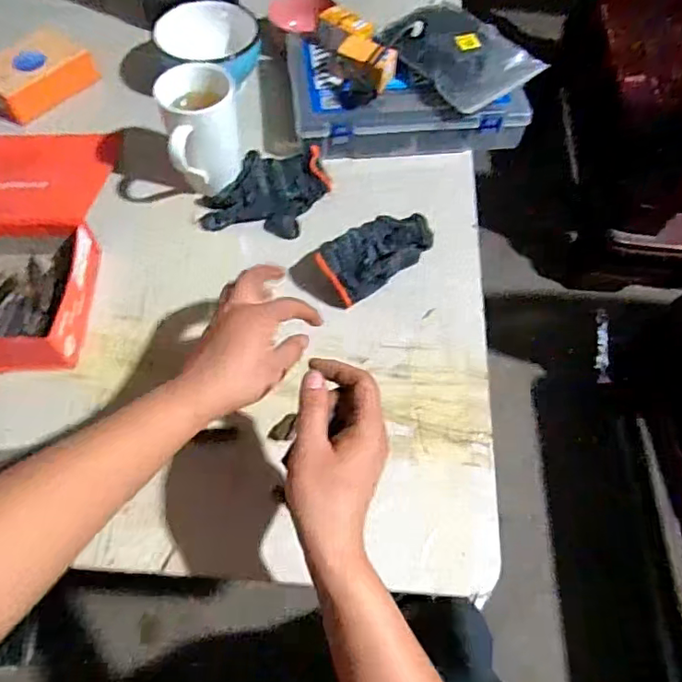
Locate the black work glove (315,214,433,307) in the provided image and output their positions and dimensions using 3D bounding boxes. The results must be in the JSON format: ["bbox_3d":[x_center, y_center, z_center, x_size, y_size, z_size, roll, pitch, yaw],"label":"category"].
[{"bbox_3d":[0.044,-0.100,0.600,0.144,0.033,0.074,-40,71,-21],"label":"black work glove"}]

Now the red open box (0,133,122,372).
[{"bbox_3d":[-0.376,-0.123,0.594,0.220,0.042,0.333,-1,62,-4],"label":"red open box"}]

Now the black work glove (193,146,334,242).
[{"bbox_3d":[-0.090,-0.178,0.656,0.144,0.039,0.128,12,62,3],"label":"black work glove"}]

